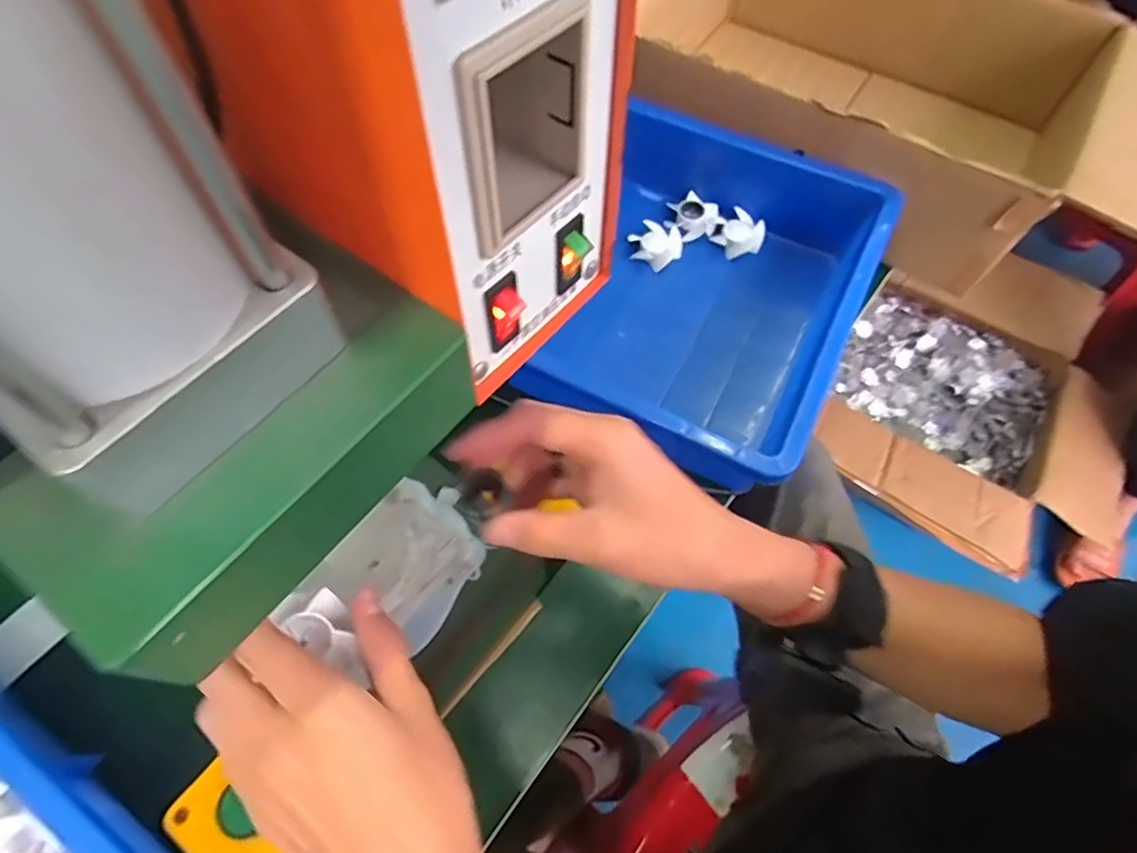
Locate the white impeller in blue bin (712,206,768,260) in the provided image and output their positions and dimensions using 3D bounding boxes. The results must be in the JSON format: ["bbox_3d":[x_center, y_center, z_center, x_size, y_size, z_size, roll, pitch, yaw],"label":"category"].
[{"bbox_3d":[0.155,-0.174,0.570,0.046,0.023,0.043,21,64,10],"label":"white impeller in blue bin"}]

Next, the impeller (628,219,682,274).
[{"bbox_3d":[0.079,-0.164,0.566,0.047,0.019,0.046,0,62,0],"label":"impeller"}]

